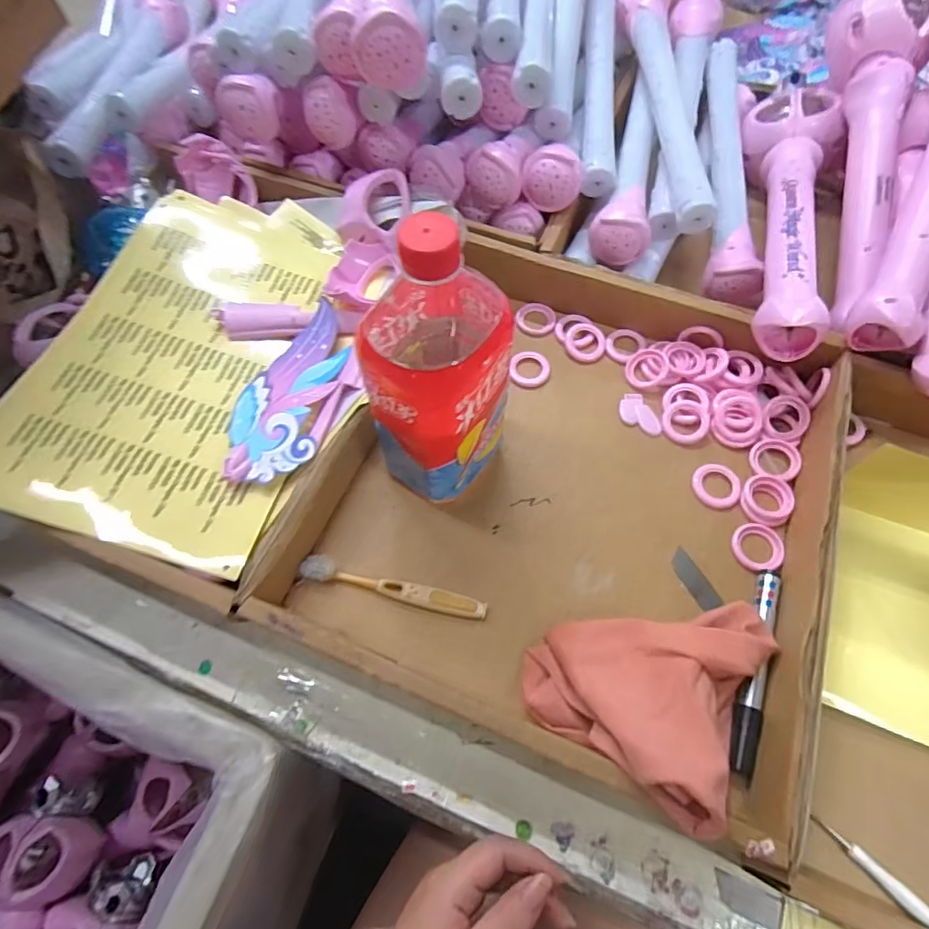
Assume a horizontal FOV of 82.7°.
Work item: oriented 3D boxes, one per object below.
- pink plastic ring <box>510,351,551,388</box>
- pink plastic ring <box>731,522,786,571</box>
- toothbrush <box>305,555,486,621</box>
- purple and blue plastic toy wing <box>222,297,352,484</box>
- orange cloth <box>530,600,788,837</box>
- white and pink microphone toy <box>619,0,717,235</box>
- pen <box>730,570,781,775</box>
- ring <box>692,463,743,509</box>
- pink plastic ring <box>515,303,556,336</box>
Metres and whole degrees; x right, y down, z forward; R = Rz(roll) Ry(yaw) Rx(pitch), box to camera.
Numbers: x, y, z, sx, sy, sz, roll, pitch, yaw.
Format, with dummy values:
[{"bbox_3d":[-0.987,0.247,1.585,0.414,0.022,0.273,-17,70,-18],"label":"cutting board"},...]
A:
[{"bbox_3d":[0.060,-0.087,0.477,0.036,0.006,0.039,-1,64,1],"label":"pink plastic ring"},{"bbox_3d":[0.223,0.062,0.400,0.037,0.005,0.037,-1,64,1],"label":"pink plastic ring"},{"bbox_3d":[-0.052,0.089,0.379,0.135,0.022,0.017,12,65,7],"label":"toothbrush"},{"bbox_3d":[-0.138,-0.059,0.415,0.070,0.007,0.161,11,65,4],"label":"purple and blue plastic toy wing"},{"bbox_3d":[0.120,0.120,0.330,0.124,0.080,0.143,35,70,16],"label":"orange cloth"},{"bbox_3d":[0.196,-0.353,0.499,0.048,0.059,0.307,-4,64,0],"label":"white and pink microphone toy"},{"bbox_3d":[0.198,0.134,0.357,0.018,0.013,0.137,19,66,10],"label":"pen"},{"bbox_3d":[0.201,0.017,0.420,0.036,0.004,0.036,-1,64,1],"label":"ring"},{"bbox_3d":[0.068,-0.138,0.504,0.038,0.005,0.040,-1,64,1],"label":"pink plastic ring"}]

